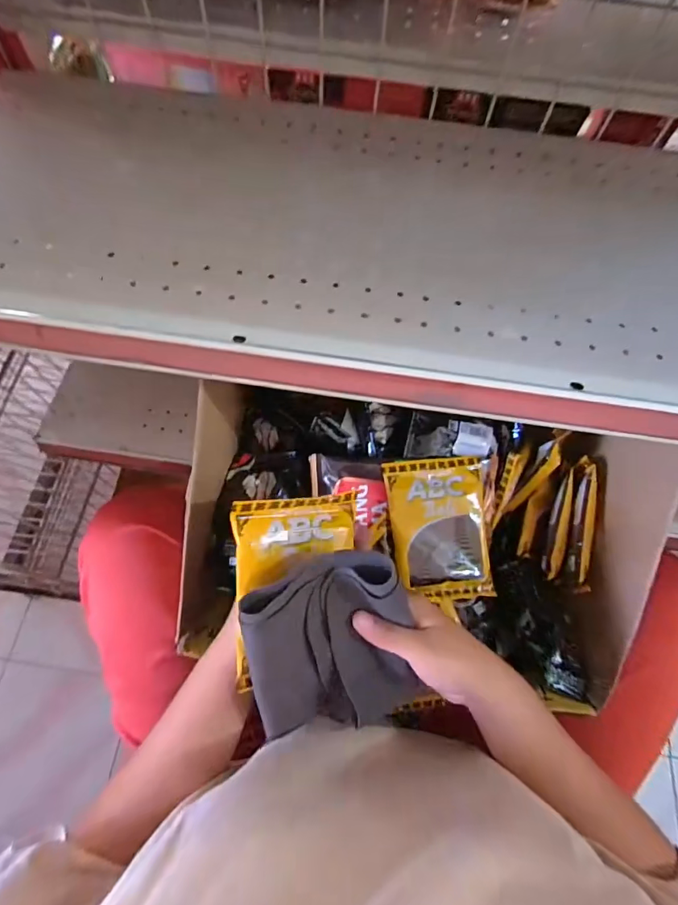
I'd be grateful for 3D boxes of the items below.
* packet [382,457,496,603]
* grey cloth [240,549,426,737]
[{"bbox_3d":[0.097,0.072,0.414,0.094,0.011,0.130,-5,85,-8],"label":"packet"},{"bbox_3d":[-0.002,0.143,0.306,0.114,0.153,0.045,-19,27,-27],"label":"grey cloth"}]

